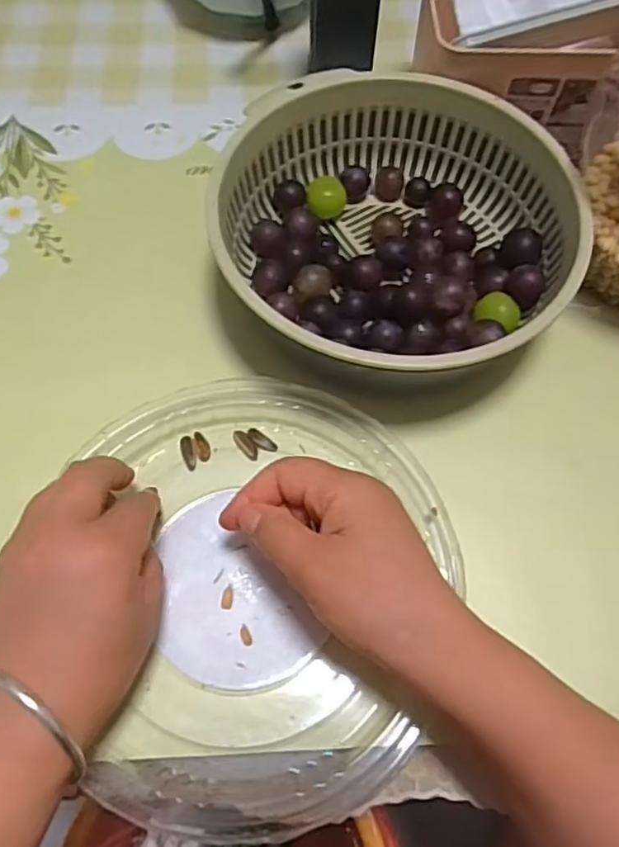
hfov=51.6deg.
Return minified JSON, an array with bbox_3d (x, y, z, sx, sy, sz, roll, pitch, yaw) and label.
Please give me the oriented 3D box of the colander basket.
[{"bbox_3d":[0.053,-0.119,0.412,0.218,0.067,0.222,4,64,3],"label":"colander basket"}]

